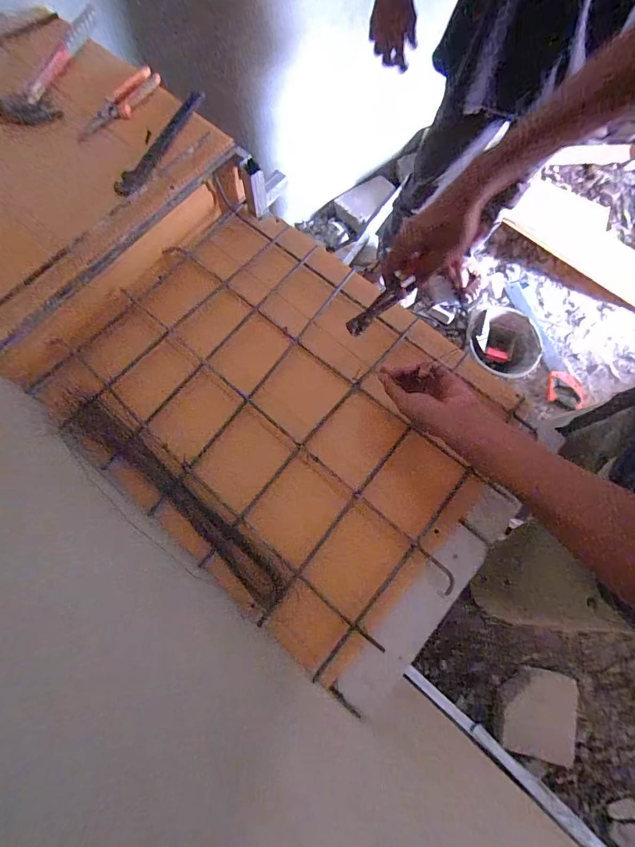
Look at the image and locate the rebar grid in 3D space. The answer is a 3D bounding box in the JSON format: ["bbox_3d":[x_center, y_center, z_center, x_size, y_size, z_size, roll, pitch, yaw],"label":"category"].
[{"bbox_3d":[-0.059,-0.036,0.642,0.685,0.044,0.516,41,79,11],"label":"rebar grid"}]

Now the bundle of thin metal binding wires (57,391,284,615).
[{"bbox_3d":[-0.225,0.108,0.590,0.442,0.028,0.065,40,79,10],"label":"bundle of thin metal binding wires"}]

